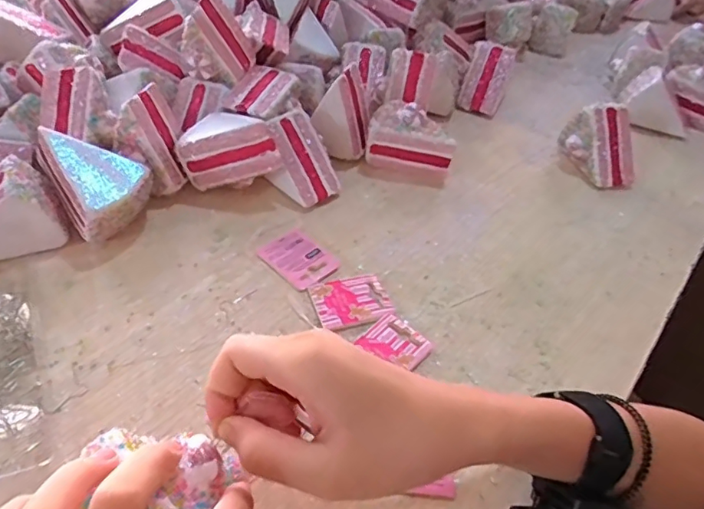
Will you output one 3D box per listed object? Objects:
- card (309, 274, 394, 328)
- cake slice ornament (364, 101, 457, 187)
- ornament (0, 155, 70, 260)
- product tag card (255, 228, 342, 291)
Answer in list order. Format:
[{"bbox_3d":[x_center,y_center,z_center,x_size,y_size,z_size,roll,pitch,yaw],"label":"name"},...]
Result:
[{"bbox_3d":[-0.001,0.035,0.410,0.058,0.004,0.044,-9,46,-17],"label":"card"},{"bbox_3d":[0.062,-0.115,0.538,0.088,0.065,0.047,19,45,12],"label":"cake slice ornament"},{"bbox_3d":[-0.273,-0.032,0.401,0.085,0.063,0.053,-15,48,-22],"label":"ornament"},{"bbox_3d":[-0.045,0.003,0.441,0.059,0.004,0.046,36,56,28],"label":"product tag card"}]

